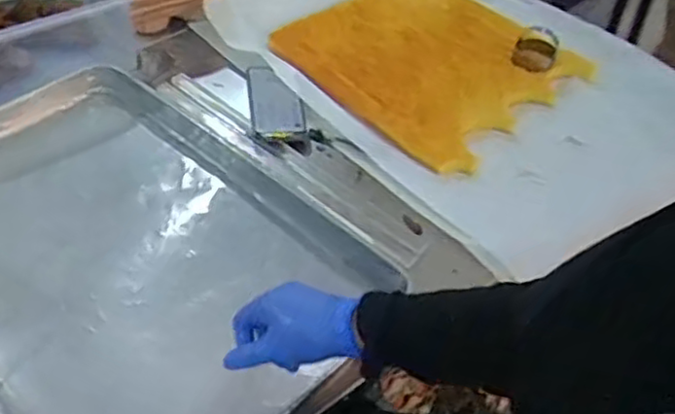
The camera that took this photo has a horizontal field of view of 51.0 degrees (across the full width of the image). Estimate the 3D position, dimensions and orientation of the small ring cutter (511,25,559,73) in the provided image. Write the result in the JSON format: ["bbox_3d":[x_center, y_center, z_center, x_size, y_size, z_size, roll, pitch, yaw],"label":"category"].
[{"bbox_3d":[0.296,-0.237,1.054,0.062,0.043,0.064,18,47,13],"label":"small ring cutter"}]

